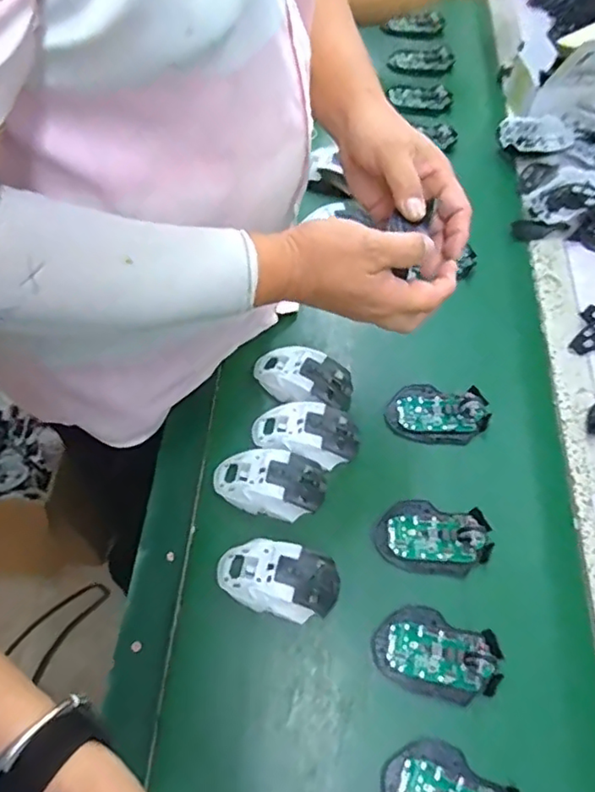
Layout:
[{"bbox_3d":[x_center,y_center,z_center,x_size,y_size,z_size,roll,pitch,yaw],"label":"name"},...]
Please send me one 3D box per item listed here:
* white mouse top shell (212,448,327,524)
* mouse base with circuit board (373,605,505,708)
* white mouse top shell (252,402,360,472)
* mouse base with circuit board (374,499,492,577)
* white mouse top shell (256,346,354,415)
[{"bbox_3d":[-0.029,0.089,0.629,0.114,0.030,0.065,14,60,5],"label":"white mouse top shell"},{"bbox_3d":[0.131,0.238,0.553,0.112,0.015,0.071,18,60,7],"label":"mouse base with circuit board"},{"bbox_3d":[0.010,0.038,0.659,0.118,0.032,0.070,14,60,5],"label":"white mouse top shell"},{"bbox_3d":[0.140,0.144,0.613,0.114,0.015,0.073,5,59,-1],"label":"mouse base with circuit board"},{"bbox_3d":[0.007,-0.020,0.695,0.115,0.032,0.066,11,59,3],"label":"white mouse top shell"}]

